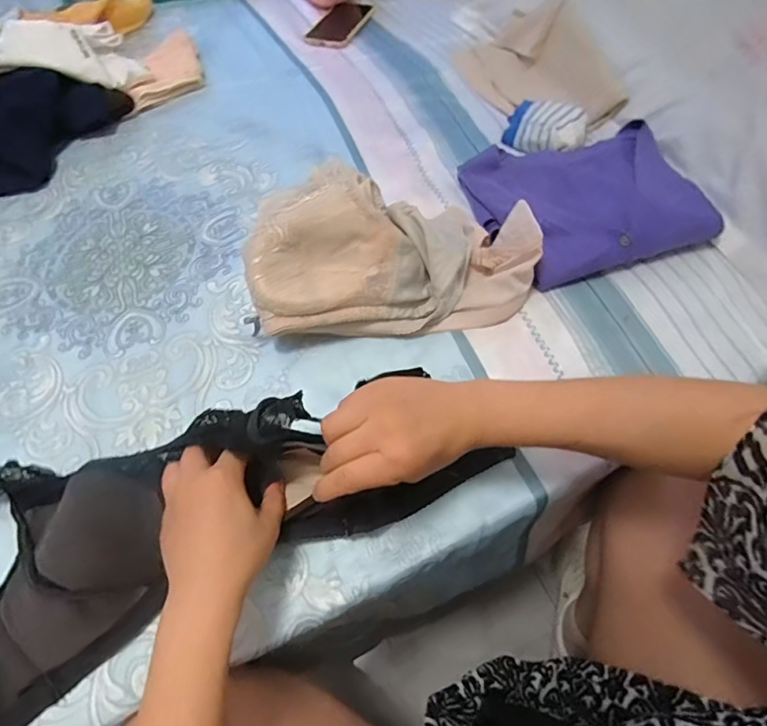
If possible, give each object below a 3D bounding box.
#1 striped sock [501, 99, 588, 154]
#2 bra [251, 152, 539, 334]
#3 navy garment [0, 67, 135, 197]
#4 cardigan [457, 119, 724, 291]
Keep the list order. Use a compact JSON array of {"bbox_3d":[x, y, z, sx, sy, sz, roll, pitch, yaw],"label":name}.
[{"bbox_3d":[0.220,-0.317,0.642,0.106,0.041,0.075,27,65,15],"label":"striped sock"},{"bbox_3d":[0.012,-0.121,0.490,0.284,0.103,0.162,-3,61,-1],"label":"bra"},{"bbox_3d":[-0.479,-0.315,0.630,0.123,0.066,0.254,23,64,13],"label":"navy garment"},{"bbox_3d":[0.236,-0.191,0.558,0.241,0.038,0.190,-16,62,-7],"label":"cardigan"}]

